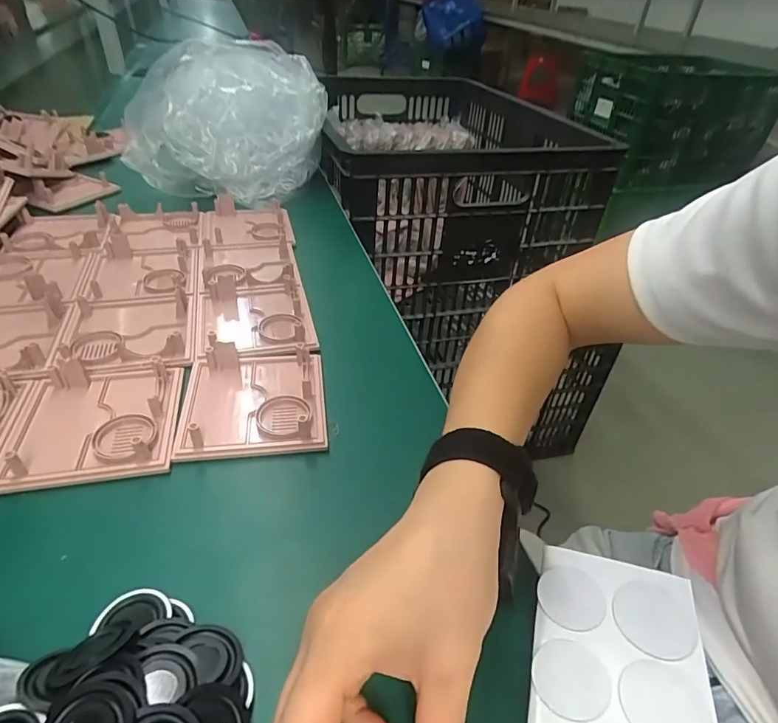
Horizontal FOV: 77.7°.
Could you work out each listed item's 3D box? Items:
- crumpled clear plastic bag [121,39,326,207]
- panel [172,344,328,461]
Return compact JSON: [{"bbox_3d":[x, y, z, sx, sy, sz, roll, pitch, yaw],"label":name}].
[{"bbox_3d":[-0.235,-0.336,0.684,0.276,0.169,0.186,0,39,-6],"label":"crumpled clear plastic bag"},{"bbox_3d":[-0.105,0.025,0.379,0.105,0.025,0.107,-3,40,-9],"label":"panel"}]

